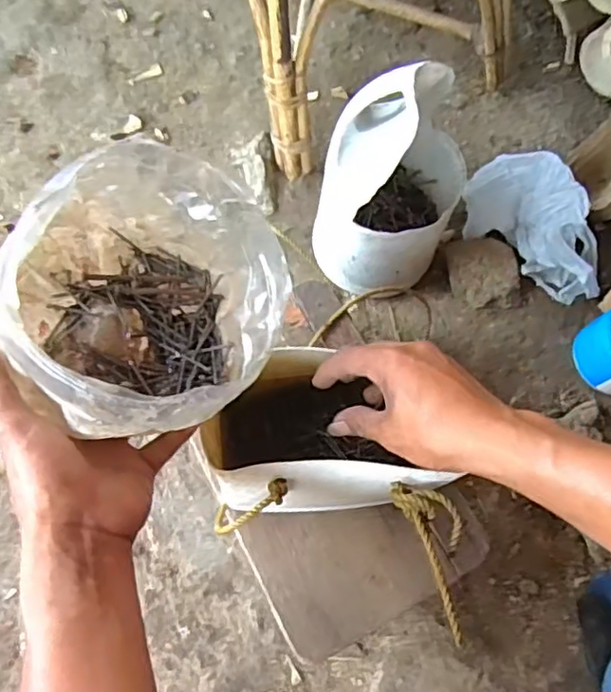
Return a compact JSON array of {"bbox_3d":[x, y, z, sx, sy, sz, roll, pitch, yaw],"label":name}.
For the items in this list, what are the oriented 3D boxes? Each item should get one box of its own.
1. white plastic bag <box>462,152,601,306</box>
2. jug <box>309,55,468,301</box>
[{"bbox_3d":[0.277,-0.146,0.750,0.088,0.102,0.202,-41,74,-14],"label":"white plastic bag"},{"bbox_3d":[0.096,-0.183,0.665,0.142,0.238,0.188,21,69,4],"label":"jug"}]

